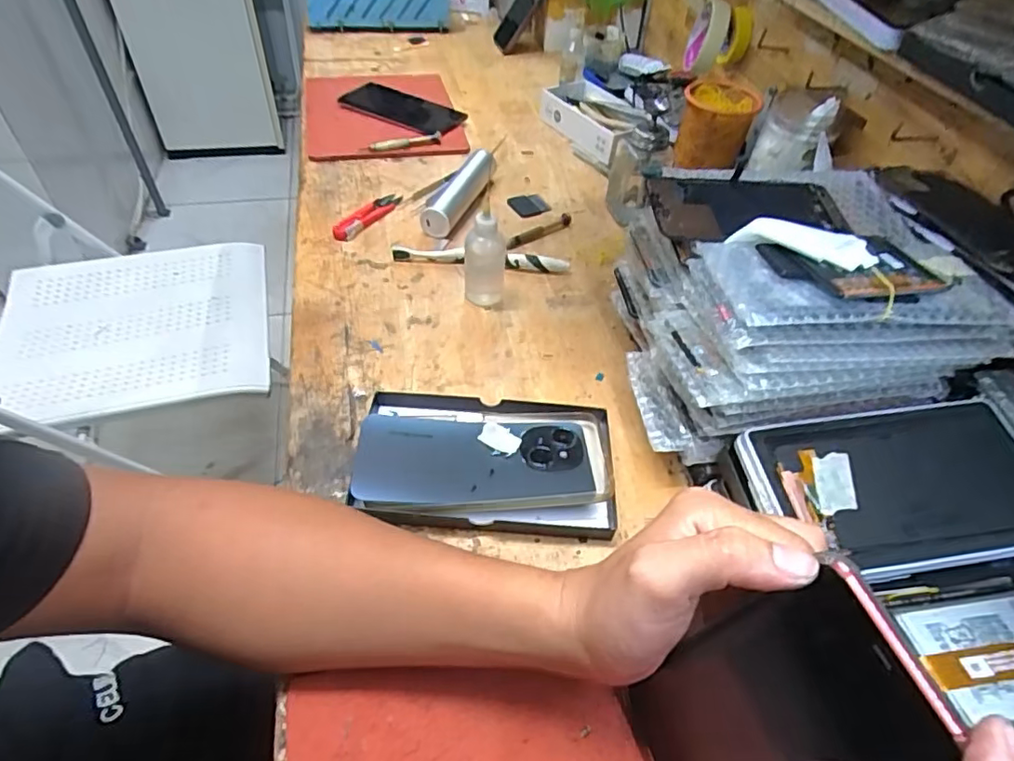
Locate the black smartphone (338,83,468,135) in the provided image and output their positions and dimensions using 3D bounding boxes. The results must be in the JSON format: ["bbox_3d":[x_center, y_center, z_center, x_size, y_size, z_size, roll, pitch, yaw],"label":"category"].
[{"bbox_3d":[-0.144,-0.384,0.808,0.176,0.016,0.085,24,53,19],"label":"black smartphone"}]

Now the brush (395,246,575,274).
[{"bbox_3d":[-0.026,-0.124,0.580,0.175,0.015,0.017,5,47,0],"label":"brush"}]

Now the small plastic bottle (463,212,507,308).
[{"bbox_3d":[-0.021,-0.113,0.526,0.036,0.091,0.030,0,47,-4],"label":"small plastic bottle"}]

